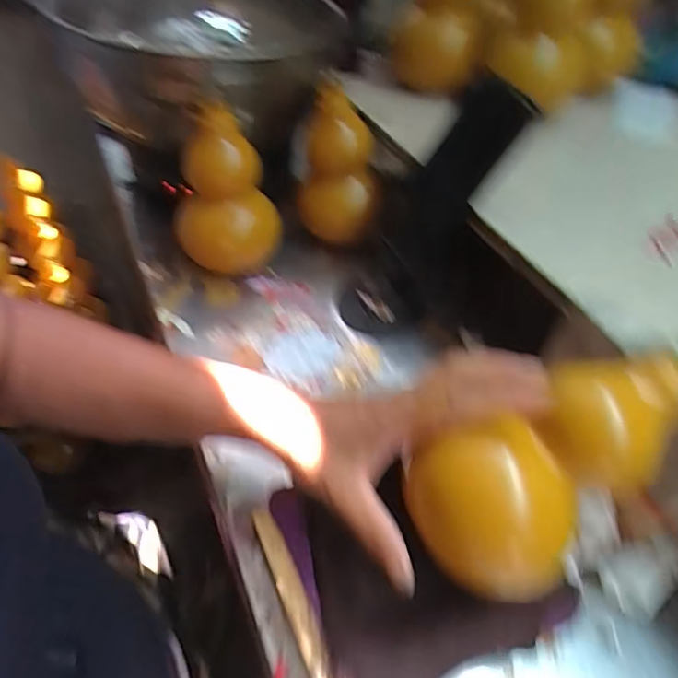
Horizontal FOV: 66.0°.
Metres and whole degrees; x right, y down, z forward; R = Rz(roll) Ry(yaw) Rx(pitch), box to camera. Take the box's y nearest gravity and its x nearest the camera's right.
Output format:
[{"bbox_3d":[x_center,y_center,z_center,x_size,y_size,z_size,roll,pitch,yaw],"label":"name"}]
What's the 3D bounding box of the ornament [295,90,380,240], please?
[{"bbox_3d":[-0.004,-0.173,0.546,0.074,0.155,0.064,-8,49,-7],"label":"ornament"}]

